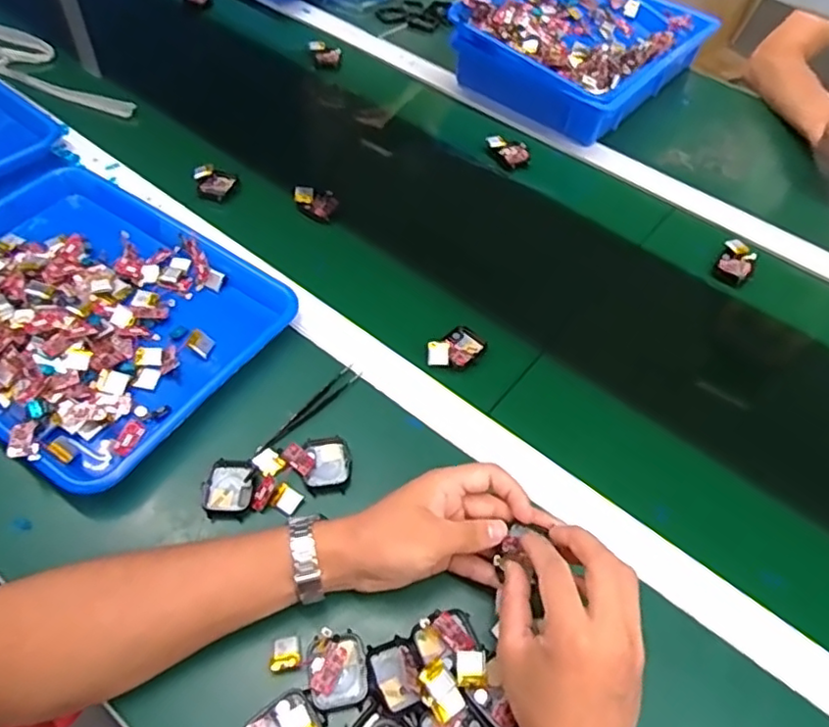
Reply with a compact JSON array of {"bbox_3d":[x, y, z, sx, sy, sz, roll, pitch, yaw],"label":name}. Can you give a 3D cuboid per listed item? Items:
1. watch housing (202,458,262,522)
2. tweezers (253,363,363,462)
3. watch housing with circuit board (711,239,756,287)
[{"bbox_3d":[-0.144,0.099,0.483,0.040,0.014,0.046,12,54,5],"label":"watch housing"},{"bbox_3d":[-0.090,0.042,0.530,0.017,0.007,0.116,34,58,19],"label":"tweezers"},{"bbox_3d":[0.353,-0.111,0.677,0.036,0.017,0.054,28,57,16],"label":"watch housing with circuit board"}]

